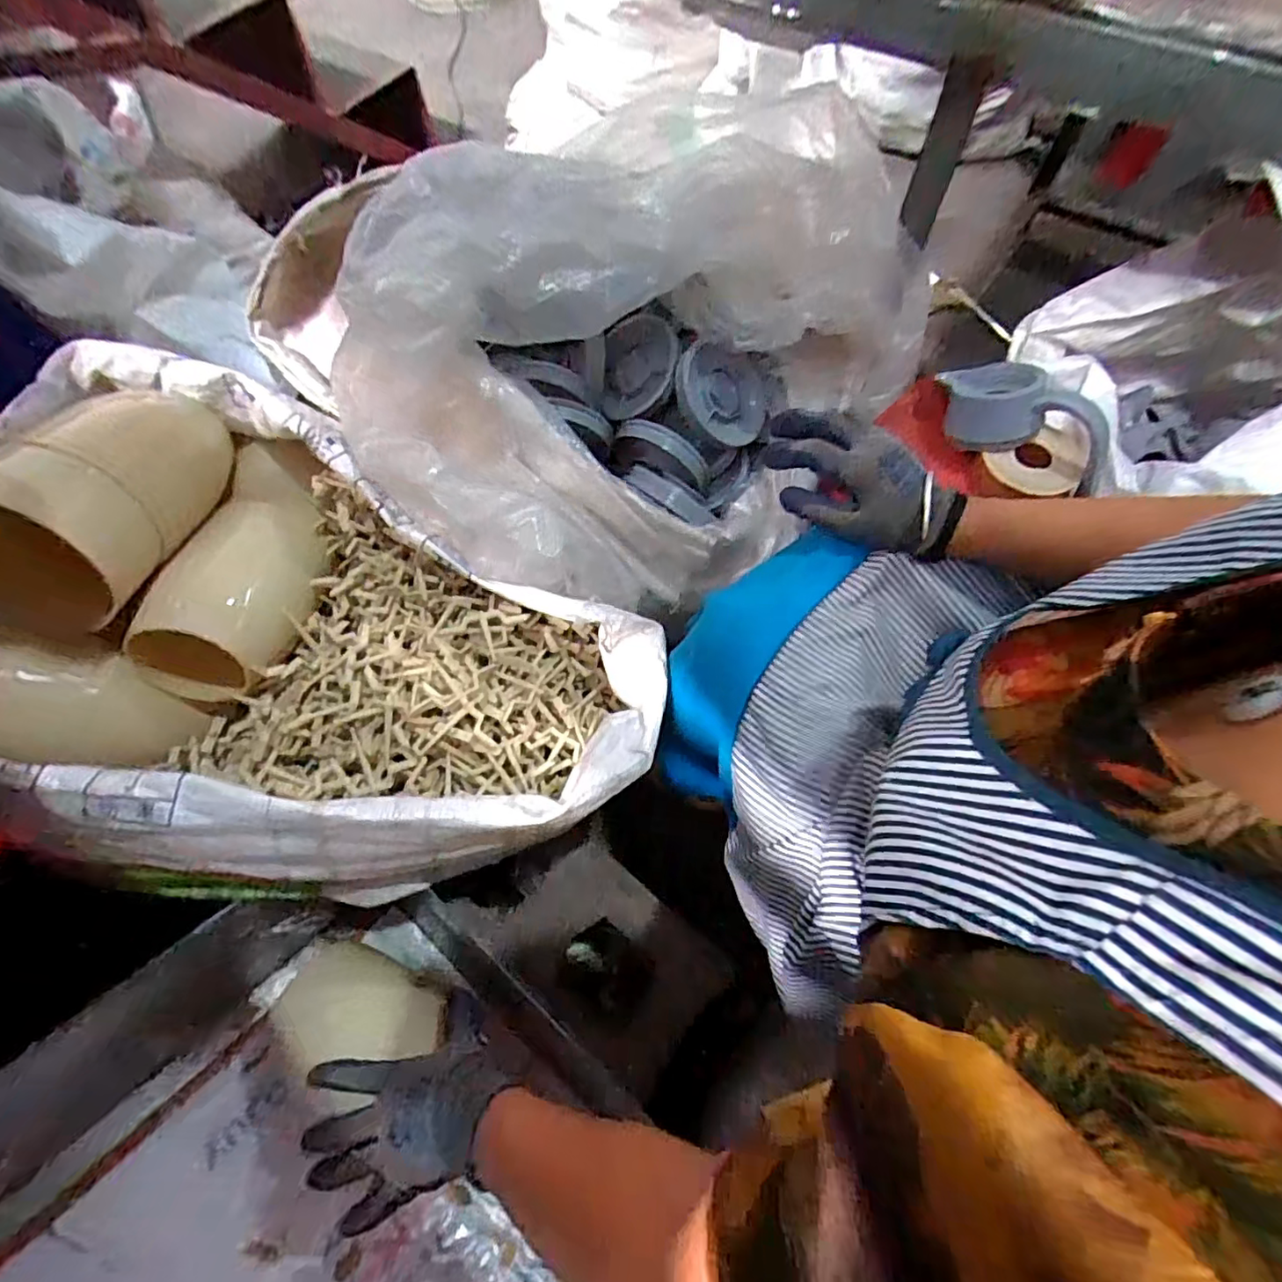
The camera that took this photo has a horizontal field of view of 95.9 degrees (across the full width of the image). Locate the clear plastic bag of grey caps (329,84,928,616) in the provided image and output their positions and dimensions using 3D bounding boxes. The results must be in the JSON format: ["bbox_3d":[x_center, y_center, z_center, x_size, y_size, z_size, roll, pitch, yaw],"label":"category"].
[{"bbox_3d":[-0.009,-0.312,0.661,0.595,0.329,0.425,-42,71,-15],"label":"clear plastic bag of grey caps"}]

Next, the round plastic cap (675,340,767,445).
[{"bbox_3d":[0.106,-0.318,0.748,0.125,0.107,0.018,9,27,-15],"label":"round plastic cap"}]

